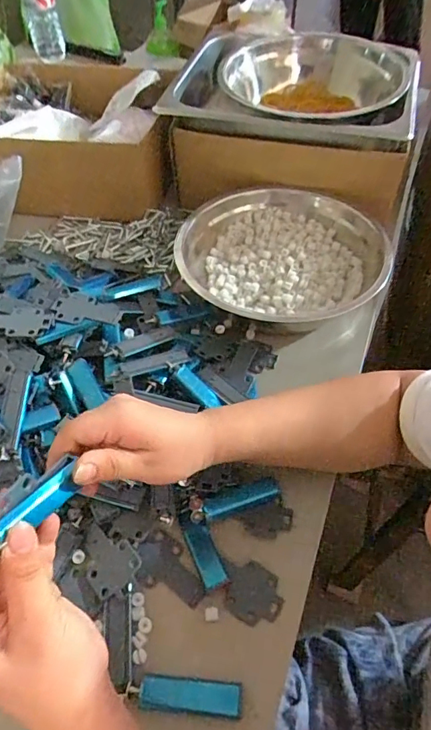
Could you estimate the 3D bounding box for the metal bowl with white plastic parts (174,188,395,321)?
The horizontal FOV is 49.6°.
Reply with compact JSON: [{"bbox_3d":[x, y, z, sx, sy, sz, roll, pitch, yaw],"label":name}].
[{"bbox_3d":[0.085,-0.137,0.585,0.263,0.069,0.225,-9,53,-6],"label":"metal bowl with white plastic parts"}]

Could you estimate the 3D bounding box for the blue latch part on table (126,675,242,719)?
[{"bbox_3d":[-0.023,0.242,0.343,0.082,0.007,0.022,3,53,3],"label":"blue latch part on table"}]

